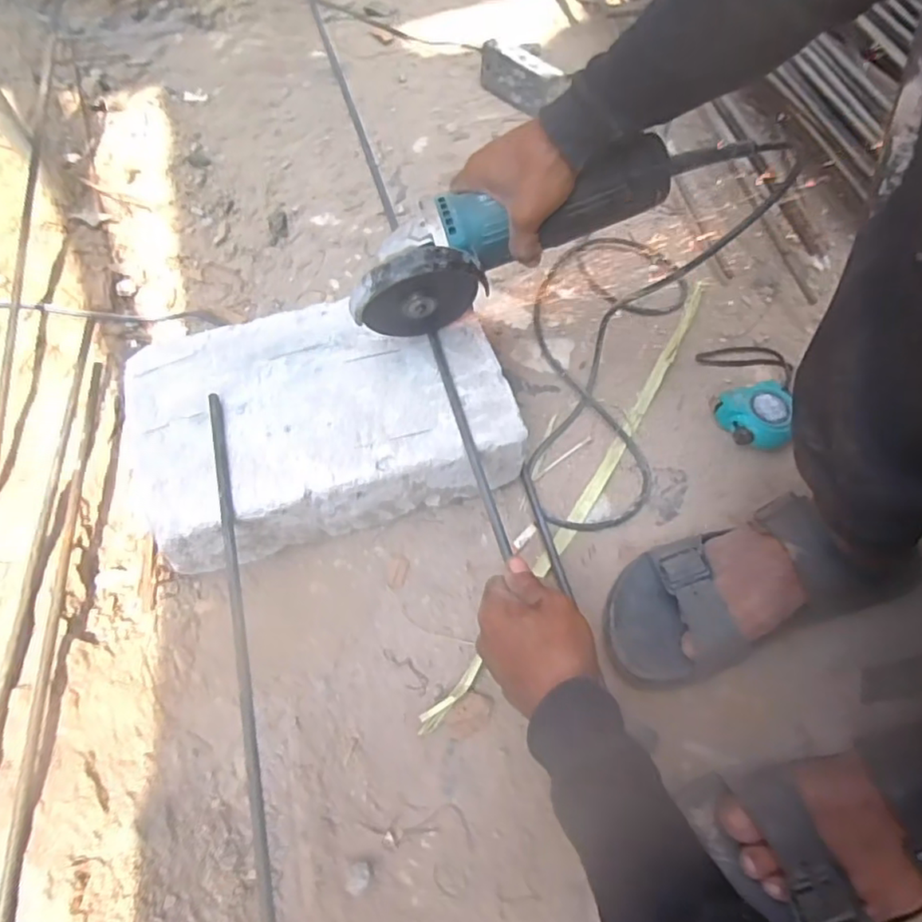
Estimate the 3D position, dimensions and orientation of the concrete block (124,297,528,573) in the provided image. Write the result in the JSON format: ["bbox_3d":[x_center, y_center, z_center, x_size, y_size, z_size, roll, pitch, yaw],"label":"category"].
[{"bbox_3d":[-0.124,-0.036,0.561,0.316,0.108,0.195,-15,62,-7],"label":"concrete block"}]

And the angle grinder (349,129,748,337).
[{"bbox_3d":[0.066,-0.190,0.491,0.327,0.101,0.072,-23,63,1],"label":"angle grinder"}]

